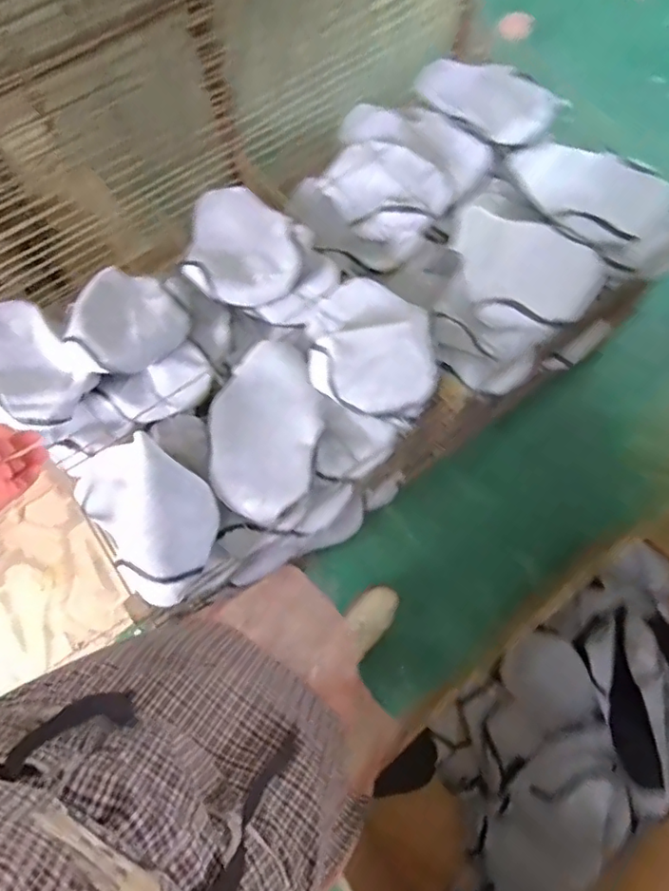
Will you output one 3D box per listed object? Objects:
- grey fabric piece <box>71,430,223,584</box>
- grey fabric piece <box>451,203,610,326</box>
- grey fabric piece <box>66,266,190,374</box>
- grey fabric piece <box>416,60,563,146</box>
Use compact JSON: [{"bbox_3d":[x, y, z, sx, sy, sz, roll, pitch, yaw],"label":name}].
[{"bbox_3d":[-0.287,0.087,0.828,0.270,0.093,0.167,37,76,11],"label":"grey fabric piece"},{"bbox_3d":[0.313,-0.298,0.918,0.254,0.055,0.153,27,74,9],"label":"grey fabric piece"},{"bbox_3d":[-0.366,-0.220,0.934,0.209,0.061,0.174,43,77,13],"label":"grey fabric piece"},{"bbox_3d":[0.299,-0.710,1.117,0.296,0.094,0.093,38,76,12],"label":"grey fabric piece"}]

